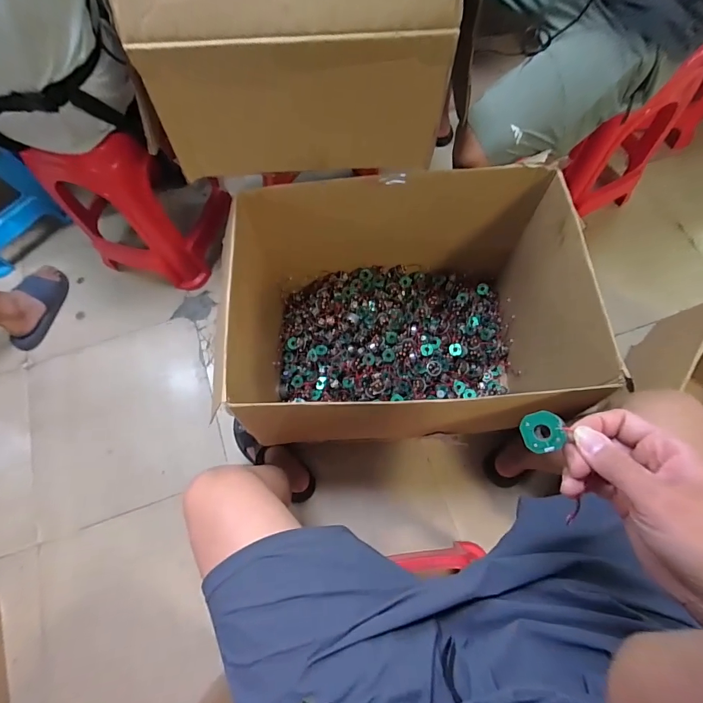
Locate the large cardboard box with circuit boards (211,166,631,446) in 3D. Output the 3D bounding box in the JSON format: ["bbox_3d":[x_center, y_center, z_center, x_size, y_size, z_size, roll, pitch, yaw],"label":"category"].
[{"bbox_3d":[0.106,-0.067,0.879,0.649,0.412,0.511,-7,70,0],"label":"large cardboard box with circuit boards"}]

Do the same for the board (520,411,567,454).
[{"bbox_3d":[0.149,0.063,0.304,0.032,0.004,0.031,-20,70,37],"label":"board"}]

